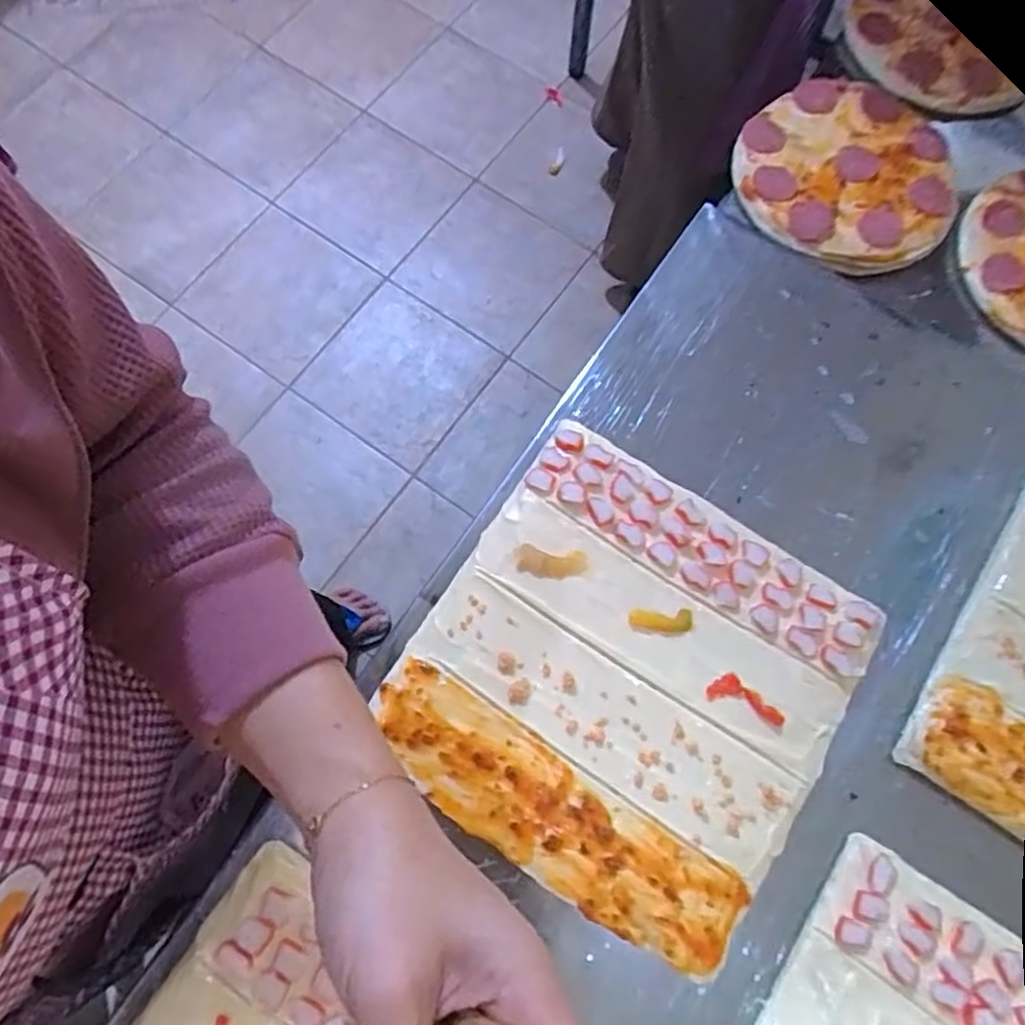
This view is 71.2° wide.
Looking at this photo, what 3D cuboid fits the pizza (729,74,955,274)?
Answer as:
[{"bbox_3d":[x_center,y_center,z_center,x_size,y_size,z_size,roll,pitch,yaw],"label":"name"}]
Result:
[{"bbox_3d":[0.303,-0.315,0.657,0.189,0.029,0.202,0,74,-1],"label":"pizza"}]

